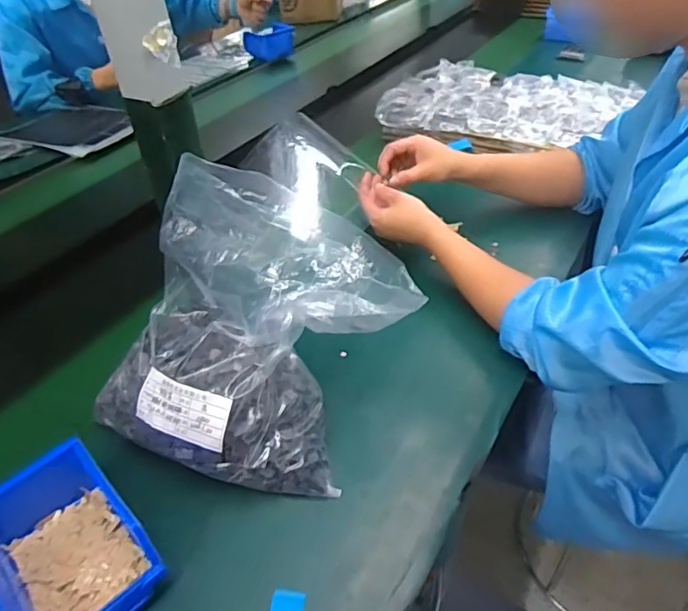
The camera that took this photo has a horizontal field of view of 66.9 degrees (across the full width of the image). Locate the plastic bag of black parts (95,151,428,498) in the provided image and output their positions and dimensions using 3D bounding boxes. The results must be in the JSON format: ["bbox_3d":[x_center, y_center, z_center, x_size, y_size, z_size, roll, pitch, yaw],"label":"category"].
[{"bbox_3d":[-0.095,0.021,0.509,0.263,0.253,0.233,16,46,22],"label":"plastic bag of black parts"}]

